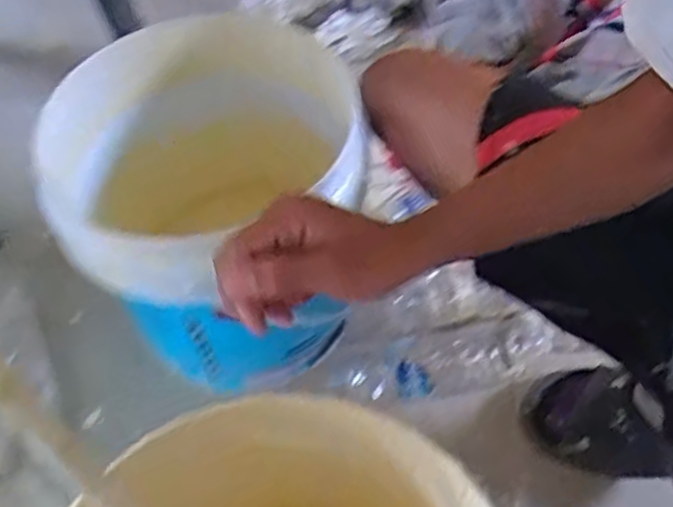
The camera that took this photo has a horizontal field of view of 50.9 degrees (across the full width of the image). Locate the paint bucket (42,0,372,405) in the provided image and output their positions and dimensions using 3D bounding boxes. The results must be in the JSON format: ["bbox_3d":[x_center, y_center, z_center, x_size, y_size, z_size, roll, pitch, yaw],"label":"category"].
[{"bbox_3d":[-0.105,-0.055,0.740,0.315,0.266,0.298,-32,58,-19],"label":"paint bucket"}]

